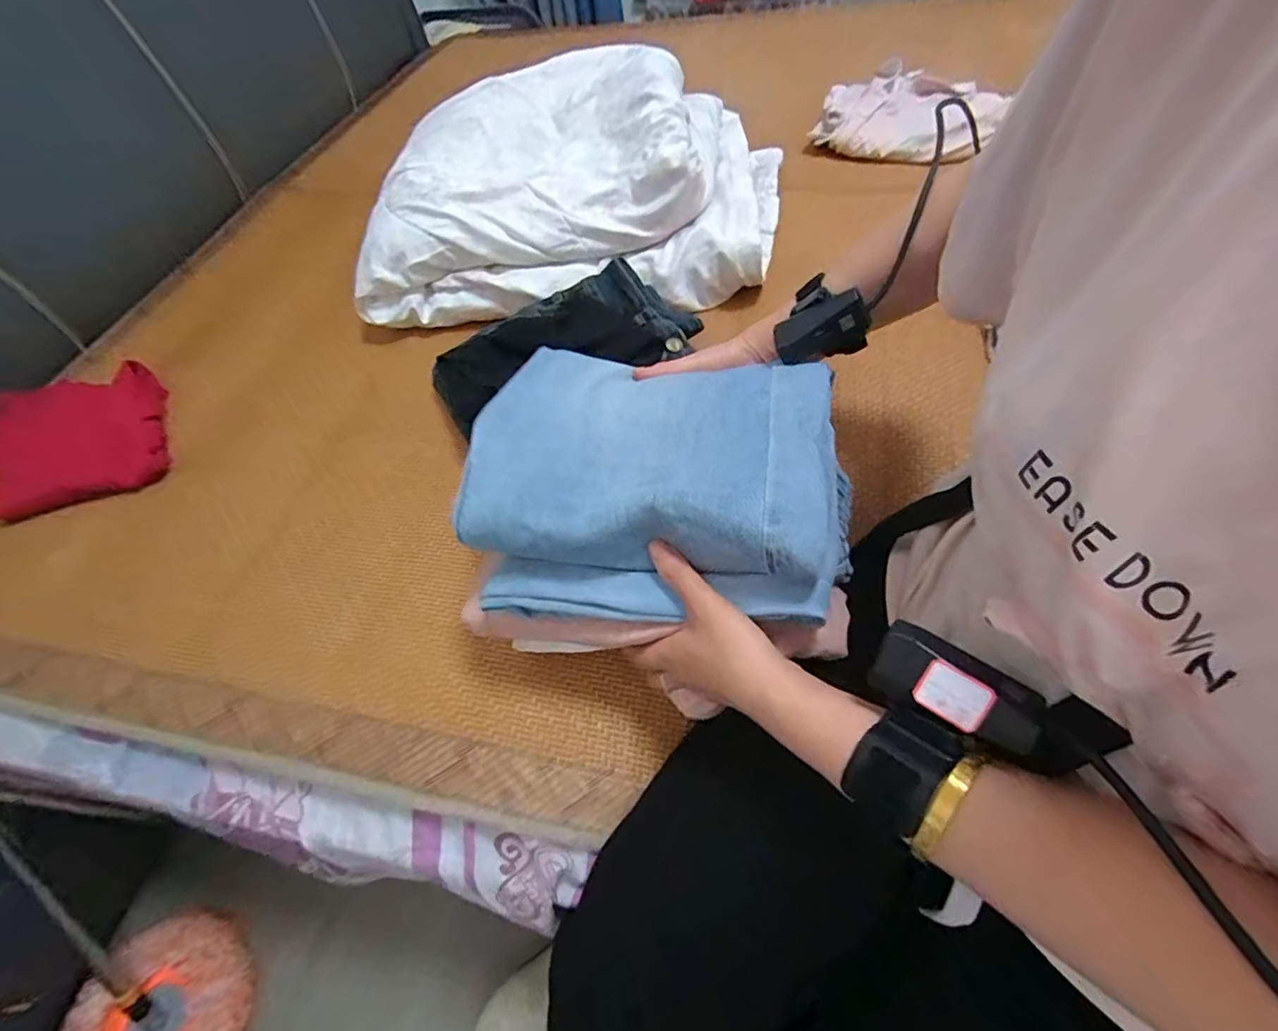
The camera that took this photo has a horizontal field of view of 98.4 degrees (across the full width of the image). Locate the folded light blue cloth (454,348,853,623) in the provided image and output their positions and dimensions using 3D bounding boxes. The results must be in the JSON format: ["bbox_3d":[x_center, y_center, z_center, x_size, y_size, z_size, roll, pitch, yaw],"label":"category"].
[{"bbox_3d":[0.008,-0.044,0.396,0.250,0.076,0.221,5,56,7],"label":"folded light blue cloth"}]

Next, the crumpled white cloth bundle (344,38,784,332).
[{"bbox_3d":[-0.076,-0.441,0.723,0.498,0.156,0.387,4,56,9],"label":"crumpled white cloth bundle"}]

